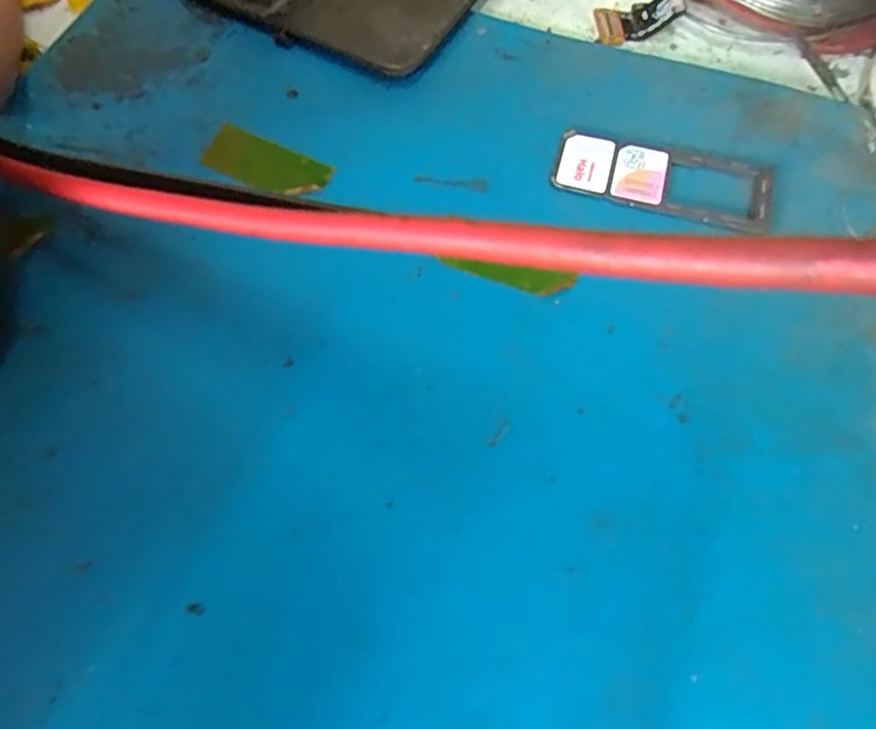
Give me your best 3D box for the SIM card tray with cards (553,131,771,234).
[{"bbox_3d":[0.039,-0.033,0.102,0.037,0.004,0.016,14,66,5],"label":"SIM card tray with cards"}]

